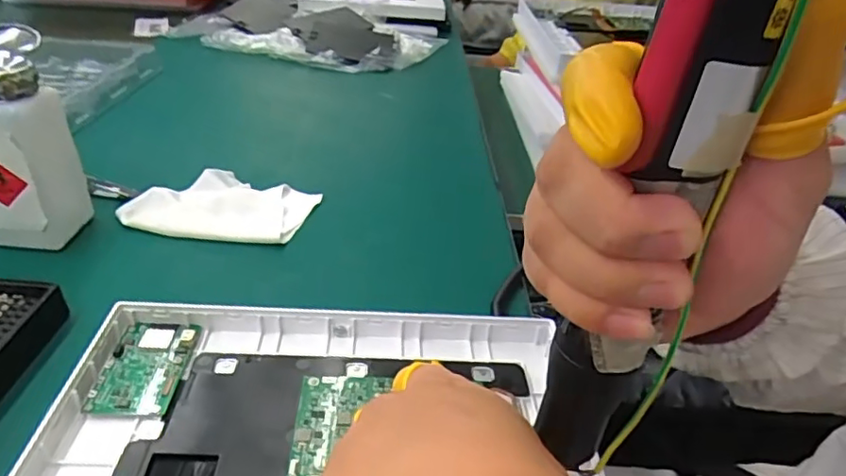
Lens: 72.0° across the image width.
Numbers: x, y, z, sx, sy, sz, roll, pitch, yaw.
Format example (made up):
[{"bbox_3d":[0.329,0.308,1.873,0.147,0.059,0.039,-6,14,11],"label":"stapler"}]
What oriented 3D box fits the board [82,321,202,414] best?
[{"bbox_3d":[-0.147,0.068,0.312,0.039,0.006,0.064,2,33,-2],"label":"board"}]

